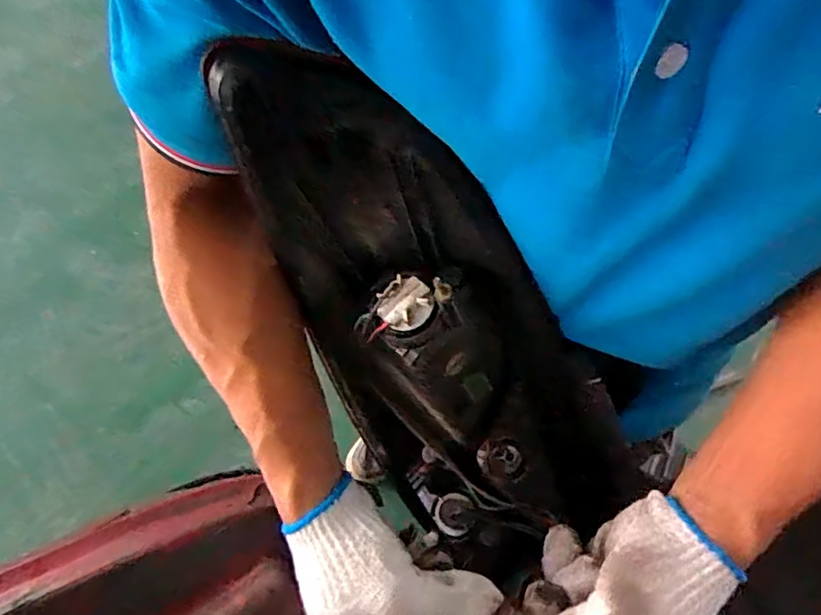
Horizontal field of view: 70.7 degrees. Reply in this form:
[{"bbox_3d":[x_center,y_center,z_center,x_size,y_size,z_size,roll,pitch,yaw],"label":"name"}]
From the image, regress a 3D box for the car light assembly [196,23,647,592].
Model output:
[{"bbox_3d":[0.002,0.012,0.407,0.144,0.409,0.173,-45,38,-22],"label":"car light assembly"}]

